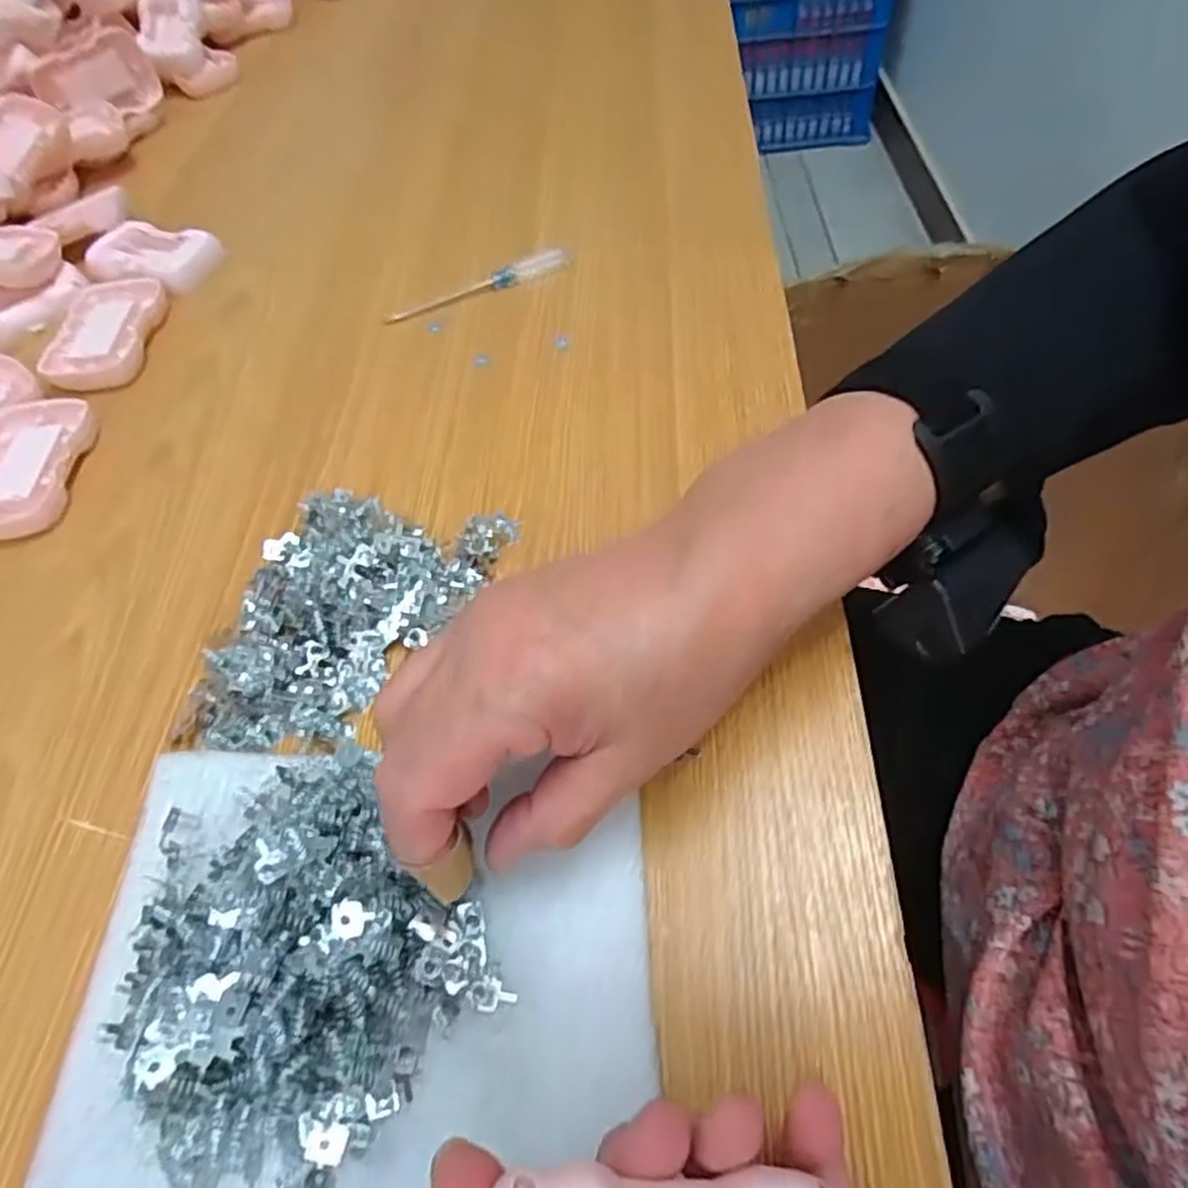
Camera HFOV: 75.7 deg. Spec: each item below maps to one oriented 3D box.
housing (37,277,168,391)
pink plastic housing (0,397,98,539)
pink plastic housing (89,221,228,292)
[{"bbox_3d":[-0.299,-0.160,0.465,0.058,0.010,0.094,-5,54,1],"label":"housing"},{"bbox_3d":[-0.299,-0.069,0.404,0.057,0.011,0.091,-6,54,0],"label":"pink plastic housing"},{"bbox_3d":[-0.295,-0.227,0.510,0.090,0.014,0.053,16,57,15],"label":"pink plastic housing"}]

